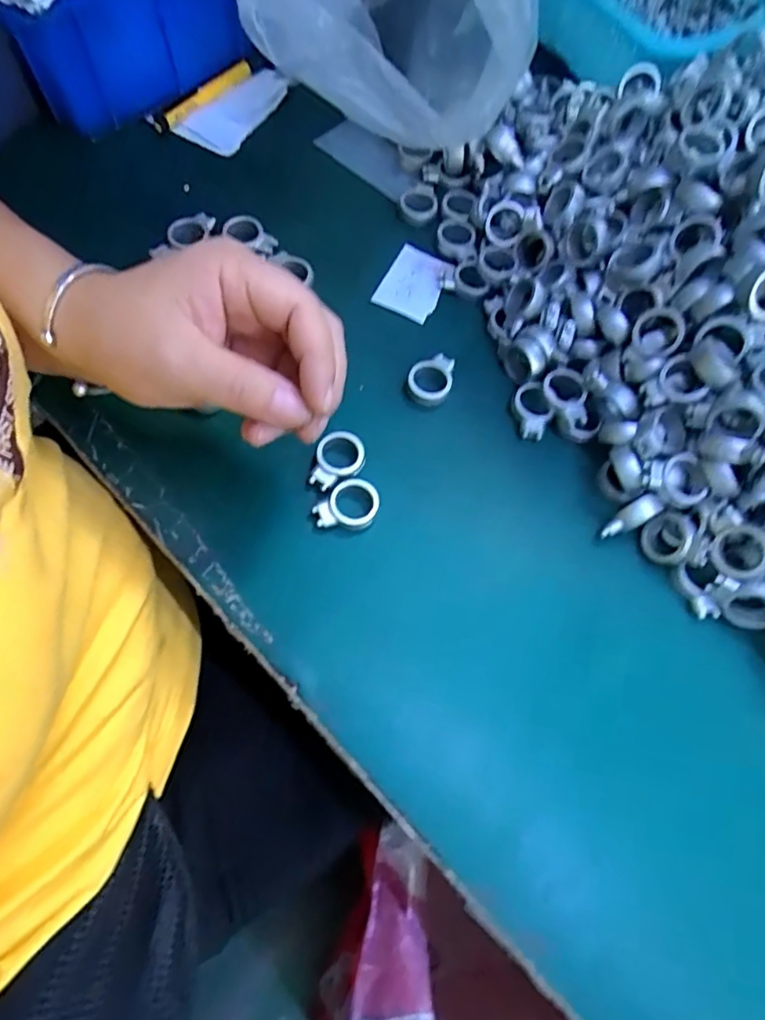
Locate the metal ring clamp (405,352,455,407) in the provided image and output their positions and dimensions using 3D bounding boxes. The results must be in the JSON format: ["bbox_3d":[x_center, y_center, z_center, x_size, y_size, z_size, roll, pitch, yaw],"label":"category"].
[{"bbox_3d":[0.028,-0.077,0.344,0.025,0.012,0.031,18,68,4],"label":"metal ring clamp"}]

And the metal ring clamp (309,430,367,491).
[{"bbox_3d":[-0.023,-0.027,0.318,0.026,0.007,0.033,15,67,3],"label":"metal ring clamp"}]

